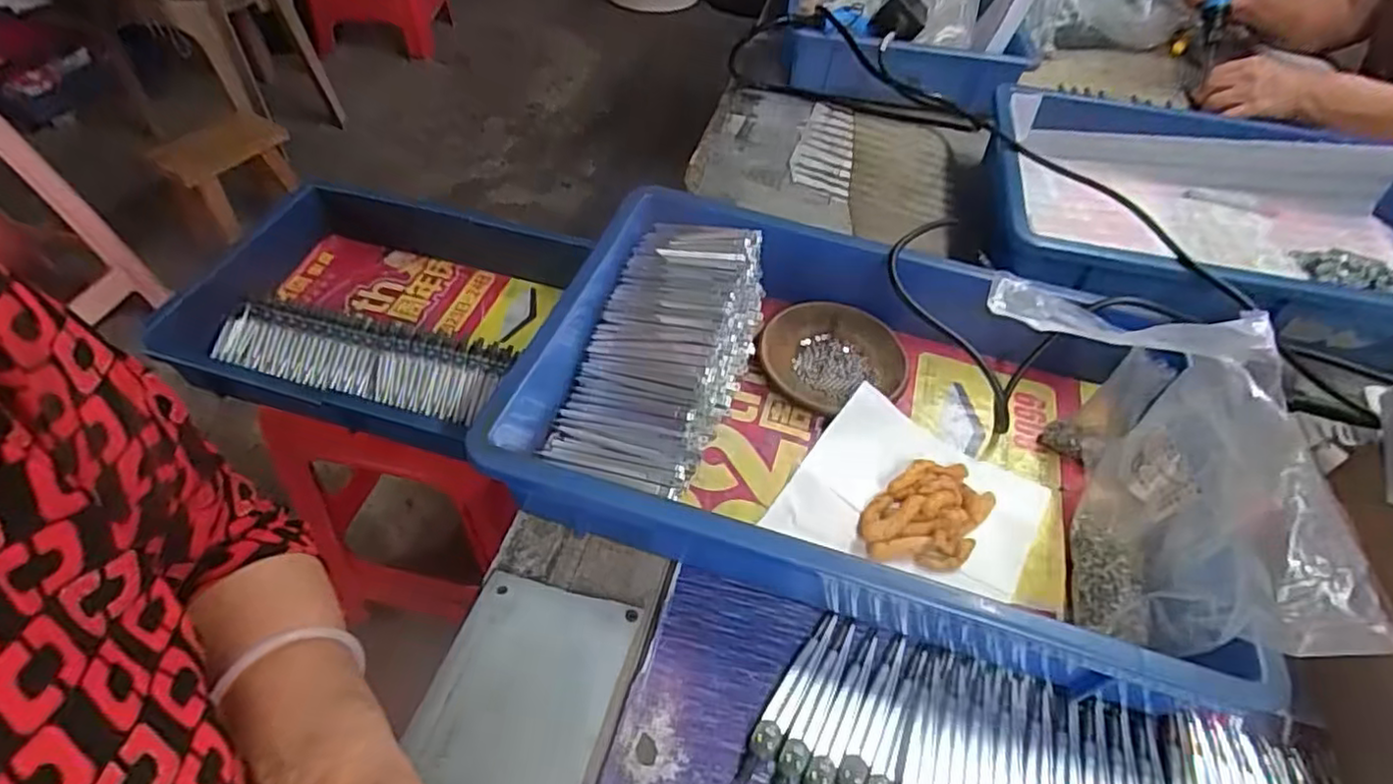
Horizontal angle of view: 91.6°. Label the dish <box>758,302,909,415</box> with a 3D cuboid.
[{"bbox_3d":[0.108,-0.028,0.532,0.115,0.023,0.101,-11,51,-13],"label":"dish"}]

